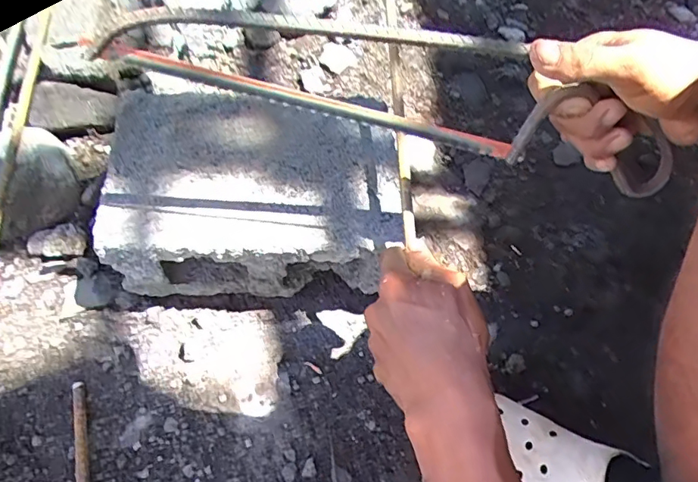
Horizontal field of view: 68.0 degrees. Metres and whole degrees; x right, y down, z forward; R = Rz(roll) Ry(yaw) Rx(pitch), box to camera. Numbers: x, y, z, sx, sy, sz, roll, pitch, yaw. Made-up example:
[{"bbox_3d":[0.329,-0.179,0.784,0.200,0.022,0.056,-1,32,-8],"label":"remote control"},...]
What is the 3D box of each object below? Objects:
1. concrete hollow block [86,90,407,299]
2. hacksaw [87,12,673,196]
[{"bbox_3d":[-0.090,-0.038,0.543,0.277,0.138,0.181,0,61,-3],"label":"concrete hollow block"},{"bbox_3d":[0.045,-0.105,0.345,0.408,0.077,0.031,12,57,-8],"label":"hacksaw"}]

